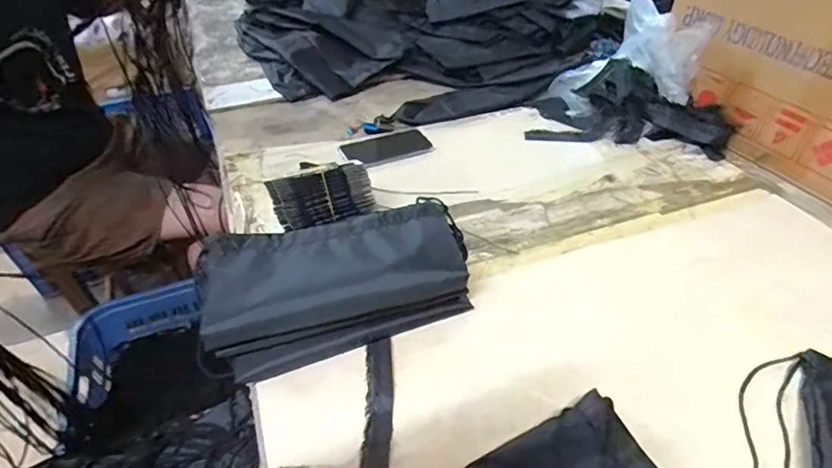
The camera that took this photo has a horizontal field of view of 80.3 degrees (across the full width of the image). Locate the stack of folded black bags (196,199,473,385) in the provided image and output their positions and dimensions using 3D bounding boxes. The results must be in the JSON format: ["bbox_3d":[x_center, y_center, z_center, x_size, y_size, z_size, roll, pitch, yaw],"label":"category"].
[{"bbox_3d":[-0.083,0.056,0.567,0.289,0.101,0.141,-14,43,-14],"label":"stack of folded black bags"}]

